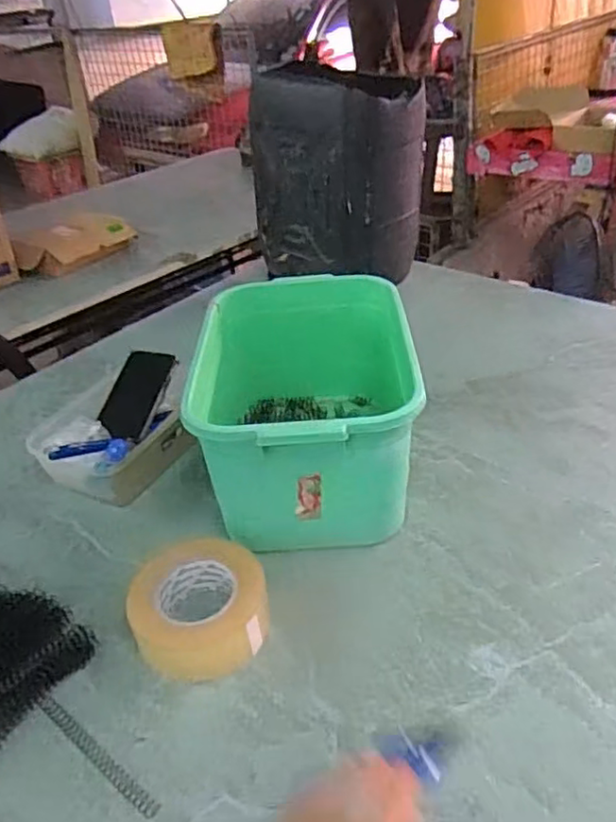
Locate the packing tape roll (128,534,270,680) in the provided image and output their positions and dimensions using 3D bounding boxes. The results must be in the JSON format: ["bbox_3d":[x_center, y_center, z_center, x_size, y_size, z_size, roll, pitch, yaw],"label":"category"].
[{"bbox_3d":[-0.108,0.189,0.625,0.130,0.043,0.139,-4,36,3],"label":"packing tape roll"}]

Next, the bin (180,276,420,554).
[{"bbox_3d":[0.001,-0.016,0.767,0.232,0.181,0.350,-4,36,3],"label":"bin"}]

